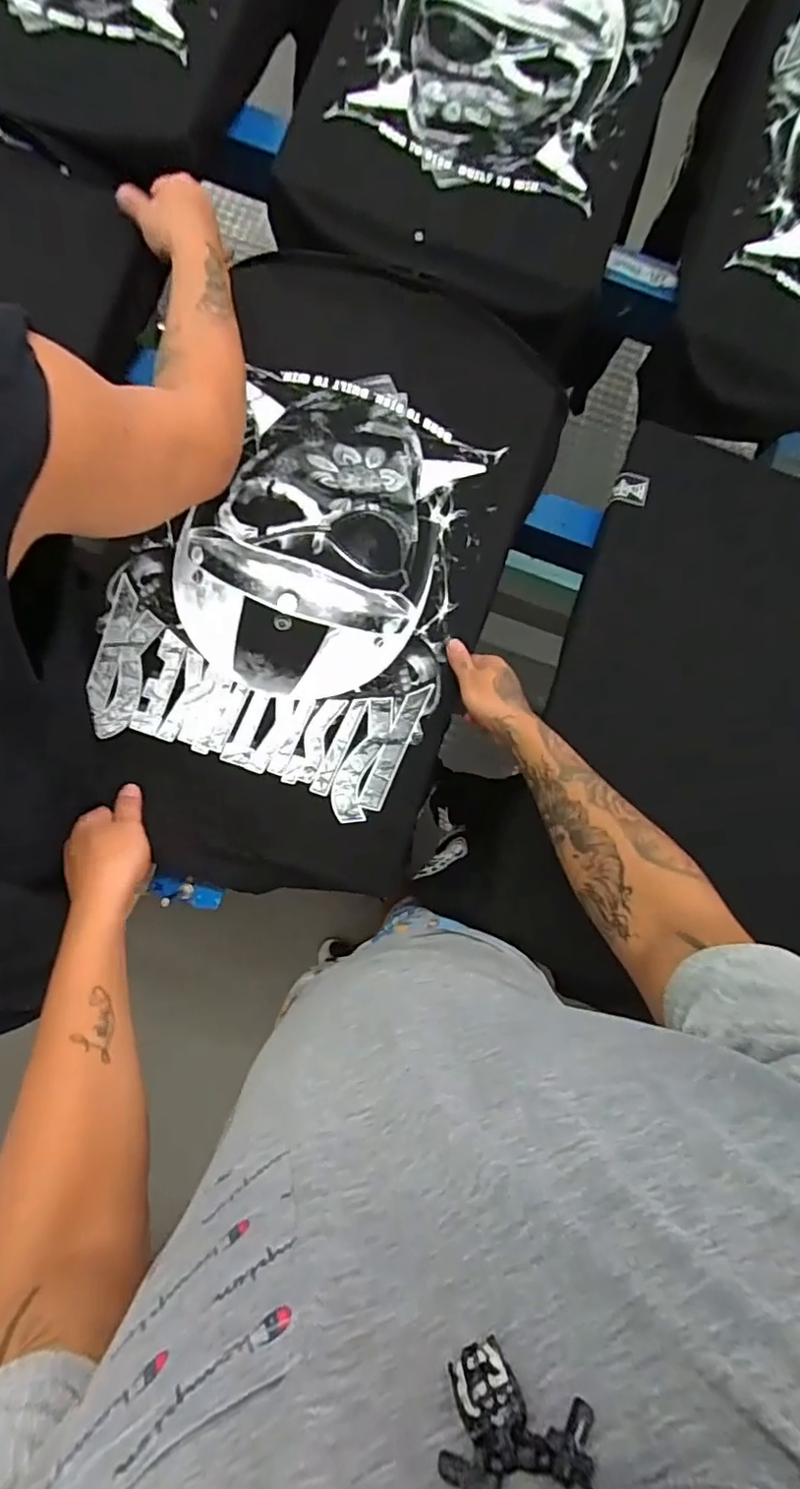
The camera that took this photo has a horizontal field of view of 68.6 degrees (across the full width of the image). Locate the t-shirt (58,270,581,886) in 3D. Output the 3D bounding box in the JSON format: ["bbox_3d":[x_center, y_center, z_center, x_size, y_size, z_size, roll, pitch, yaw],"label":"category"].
[{"bbox_3d":[-0.092,-0.188,0.645,0.401,0.082,0.681,19,84,0],"label":"t-shirt"}]

